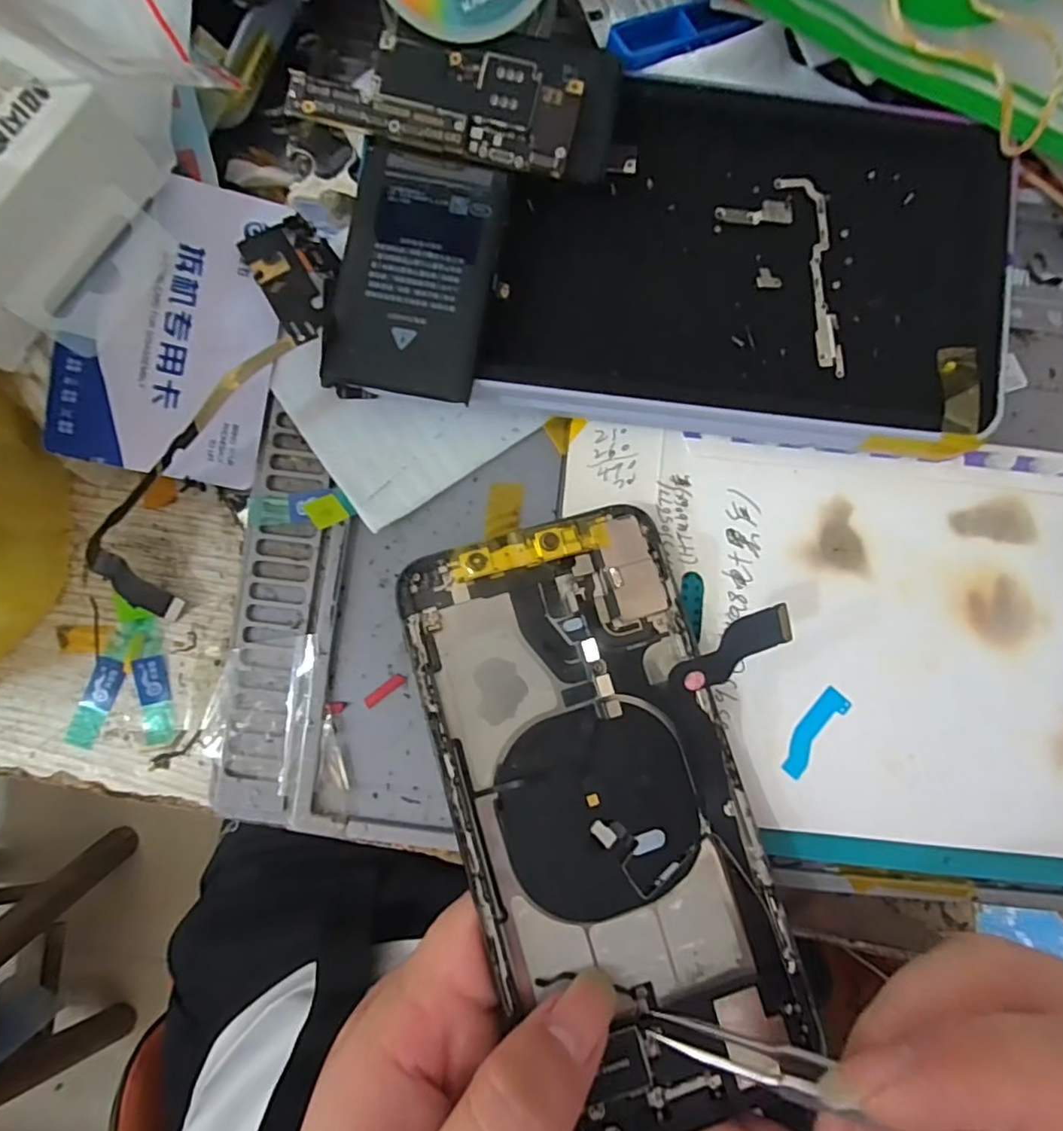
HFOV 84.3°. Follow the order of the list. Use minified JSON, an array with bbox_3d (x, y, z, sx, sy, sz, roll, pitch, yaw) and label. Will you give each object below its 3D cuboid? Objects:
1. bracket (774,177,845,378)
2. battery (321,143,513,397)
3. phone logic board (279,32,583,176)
[{"bbox_3d":[0.087,-0.087,0.175,0.013,0.004,0.062,-12,86,-4],"label":"bracket"},{"bbox_3d":[-0.031,-0.080,0.159,0.041,0.007,0.068,10,85,-2],"label":"battery"},{"bbox_3d":[-0.026,-0.128,0.159,0.076,0.004,0.027,12,84,-2],"label":"phone logic board"}]

